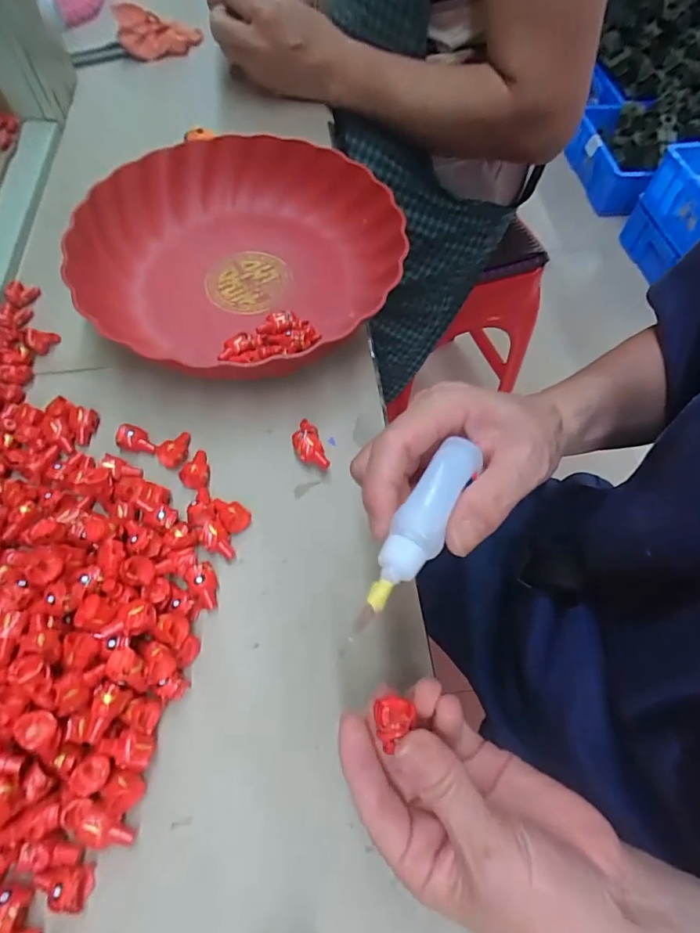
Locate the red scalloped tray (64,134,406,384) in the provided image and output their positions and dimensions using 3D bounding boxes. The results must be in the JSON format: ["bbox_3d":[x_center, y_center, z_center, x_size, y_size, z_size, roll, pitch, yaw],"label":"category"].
[{"bbox_3d":[-0.080,-0.166,0.375,0.235,0.048,0.234,6,63,1],"label":"red scalloped tray"}]

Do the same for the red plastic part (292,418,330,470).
[{"bbox_3d":[-0.028,-0.014,0.320,0.018,0.015,0.039,-17,65,-11],"label":"red plastic part"}]

